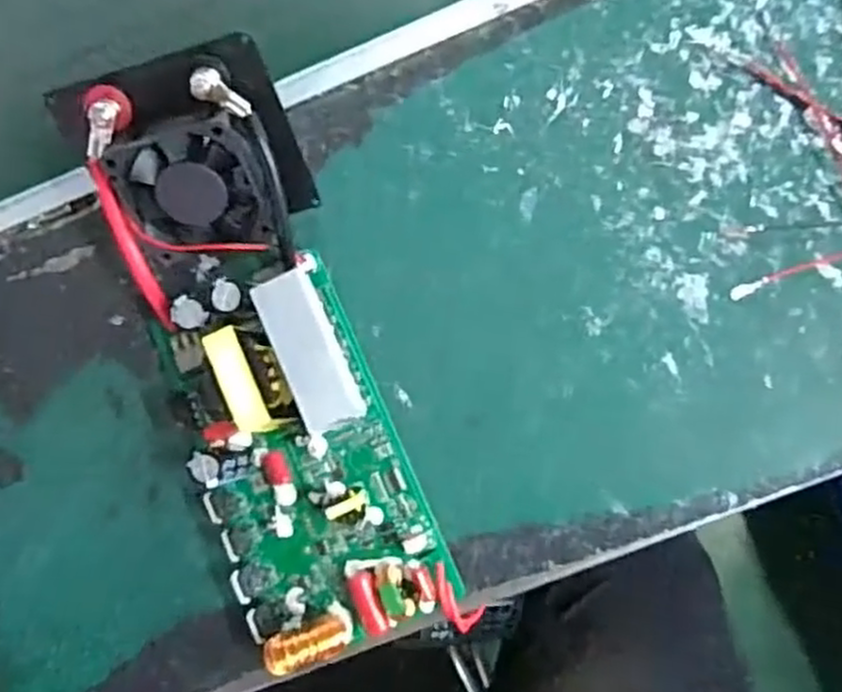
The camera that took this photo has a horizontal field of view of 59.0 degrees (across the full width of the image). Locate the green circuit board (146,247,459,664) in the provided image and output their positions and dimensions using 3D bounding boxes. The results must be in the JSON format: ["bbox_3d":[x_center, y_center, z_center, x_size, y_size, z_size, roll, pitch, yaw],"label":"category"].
[{"bbox_3d":[-0.063,0.057,0.350,0.101,0.059,0.192,-25,83,4],"label":"green circuit board"}]

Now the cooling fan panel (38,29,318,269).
[{"bbox_3d":[-0.104,-0.084,0.348,0.092,0.040,0.095,-17,122,1],"label":"cooling fan panel"}]

